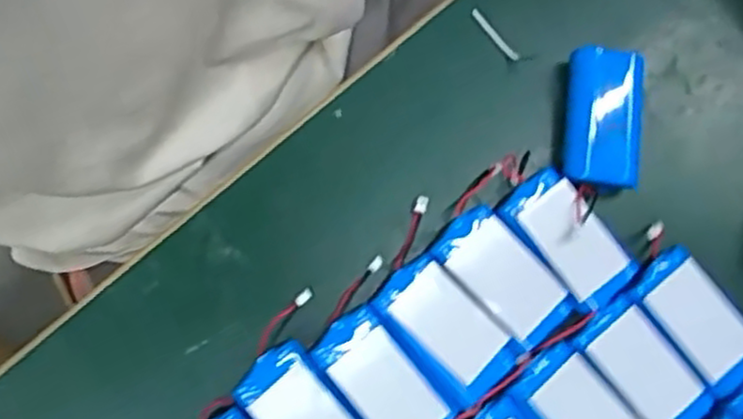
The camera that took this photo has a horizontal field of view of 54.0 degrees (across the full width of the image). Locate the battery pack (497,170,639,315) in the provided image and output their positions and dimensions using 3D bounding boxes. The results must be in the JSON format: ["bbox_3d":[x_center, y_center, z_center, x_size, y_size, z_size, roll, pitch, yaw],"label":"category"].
[{"bbox_3d":[0.093,0.013,0.347,0.036,0.013,0.065,-39,81,-8],"label":"battery pack"}]

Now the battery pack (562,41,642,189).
[{"bbox_3d":[0.116,-0.045,0.364,0.036,0.017,0.068,5,78,0],"label":"battery pack"}]

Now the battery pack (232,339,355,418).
[{"bbox_3d":[-0.028,0.095,0.329,0.035,0.013,0.068,-41,82,-9],"label":"battery pack"}]

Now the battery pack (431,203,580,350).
[{"bbox_3d":[0.062,0.033,0.345,0.035,0.014,0.066,-40,81,-9],"label":"battery pack"}]

